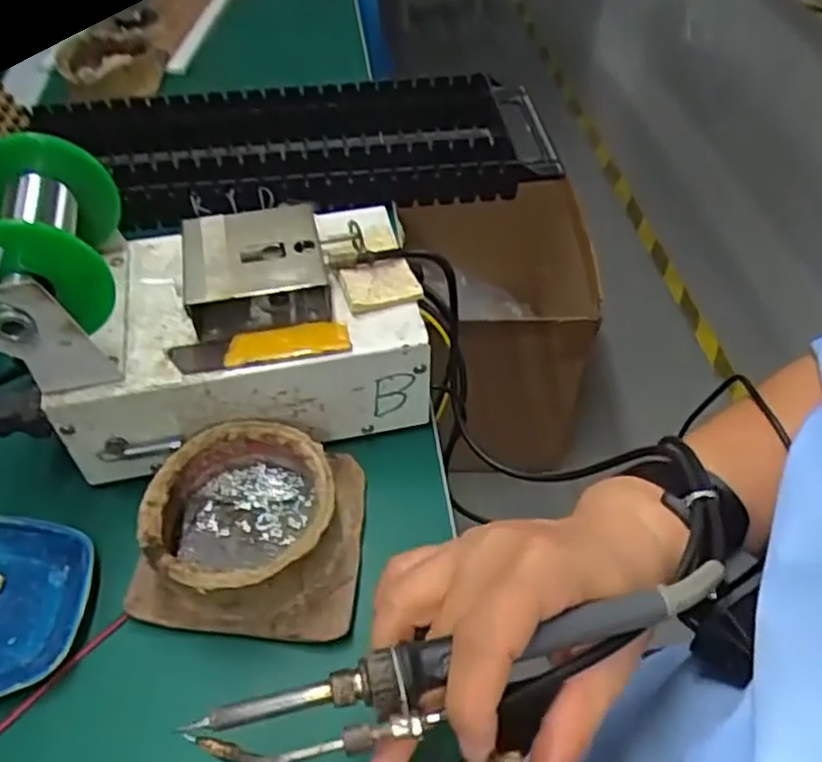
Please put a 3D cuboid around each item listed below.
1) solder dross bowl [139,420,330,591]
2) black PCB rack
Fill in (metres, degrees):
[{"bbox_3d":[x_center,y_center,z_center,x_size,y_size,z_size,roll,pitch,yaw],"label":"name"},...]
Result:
[{"bbox_3d":[-0.077,0.062,0.328,0.080,0.038,0.081,0,48,1],"label":"solder dross bowl"},{"bbox_3d":[-0.086,-0.178,0.542,0.373,0.034,0.145,-7,48,-5],"label":"black PCB rack"}]

